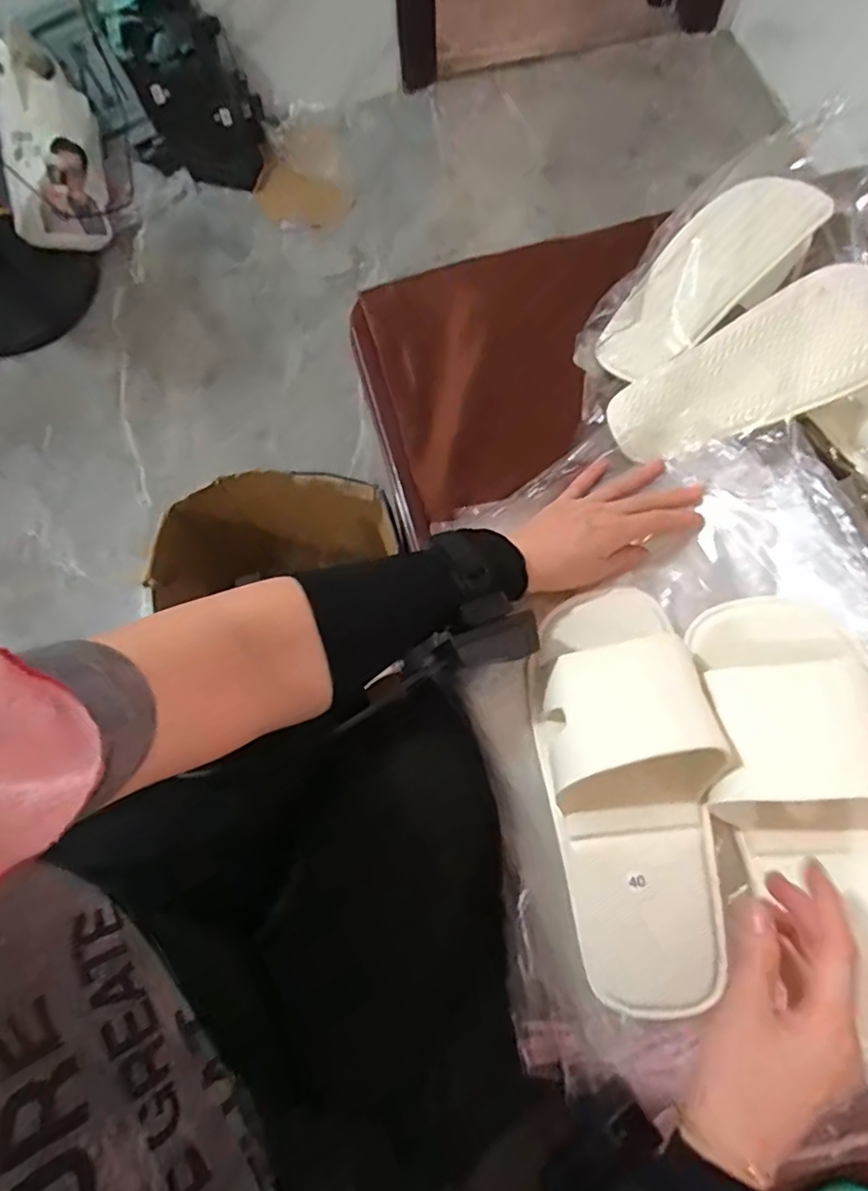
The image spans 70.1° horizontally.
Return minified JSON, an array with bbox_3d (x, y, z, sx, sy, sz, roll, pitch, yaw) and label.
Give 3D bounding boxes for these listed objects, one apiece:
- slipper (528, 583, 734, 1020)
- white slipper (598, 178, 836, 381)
[{"bbox_3d":[0.133,0.126,0.413,0.110,0.076,0.274,-4,77,0],"label":"slipper"},{"bbox_3d":[0.230,-0.277,0.529,0.213,0.051,0.094,-42,75,4],"label":"white slipper"}]

